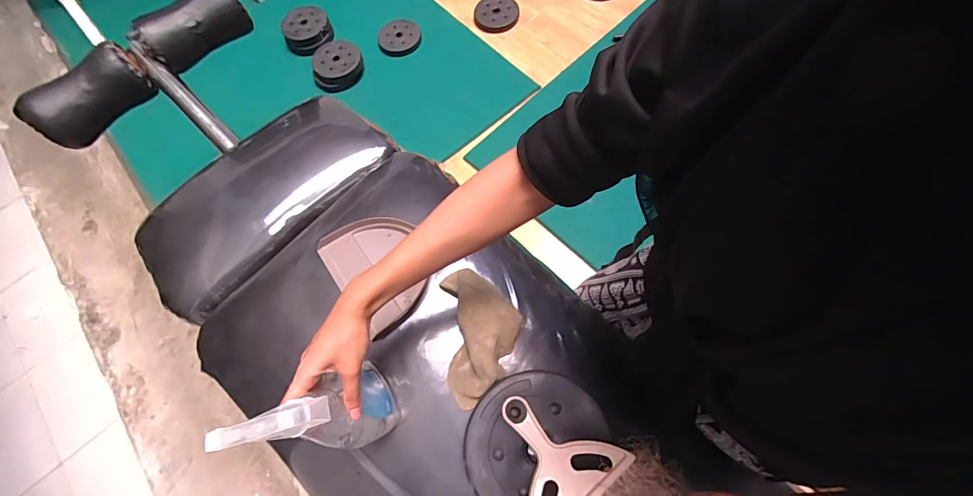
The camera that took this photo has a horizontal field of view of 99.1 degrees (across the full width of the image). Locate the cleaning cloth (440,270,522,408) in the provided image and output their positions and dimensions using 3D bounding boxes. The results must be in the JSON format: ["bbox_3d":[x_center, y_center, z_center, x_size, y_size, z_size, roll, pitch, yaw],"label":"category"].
[{"bbox_3d":[-0.004,0.114,0.528,0.098,0.047,0.161,-5,67,3],"label":"cleaning cloth"}]

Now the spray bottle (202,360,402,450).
[{"bbox_3d":[-0.161,0.166,0.422,0.081,0.213,0.077,-6,75,7],"label":"spray bottle"}]

